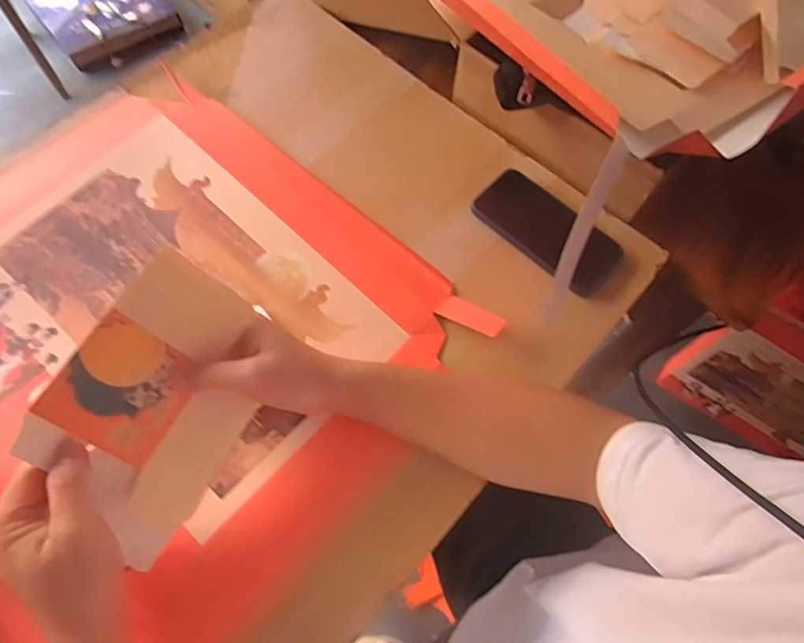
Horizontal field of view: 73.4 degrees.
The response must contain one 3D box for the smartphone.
[{"bbox_3d":[0.154,-0.098,0.566,0.155,0.016,0.074,42,78,16],"label":"smartphone"}]

